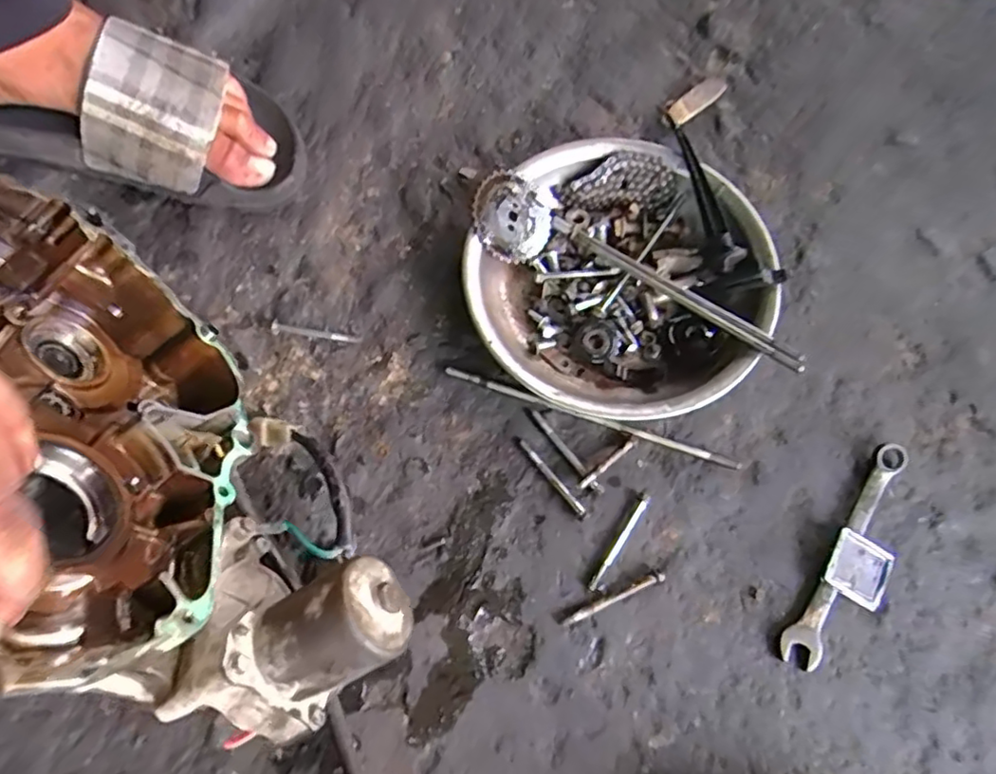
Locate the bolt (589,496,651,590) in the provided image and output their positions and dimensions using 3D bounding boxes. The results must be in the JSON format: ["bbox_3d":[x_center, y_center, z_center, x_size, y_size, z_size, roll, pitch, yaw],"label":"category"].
[{"bbox_3d":[0.078,0.098,0.388,0.006,0.007,0.071,34,73,9],"label":"bolt"}]

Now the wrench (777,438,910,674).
[{"bbox_3d":[0.223,0.103,0.394,0.026,0.008,0.161,32,72,9],"label":"wrench"}]

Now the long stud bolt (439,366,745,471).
[{"bbox_3d":[0.064,0.021,0.417,0.206,0.008,0.008,19,71,4],"label":"long stud bolt"}]

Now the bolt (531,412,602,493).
[{"bbox_3d":[0.045,0.042,0.404,0.007,0.009,0.070,-36,76,-14],"label":"bolt"}]

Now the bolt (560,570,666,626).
[{"bbox_3d":[0.070,0.129,0.374,0.068,0.005,0.007,-21,73,-10],"label":"bolt"}]

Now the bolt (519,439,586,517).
[{"bbox_3d":[0.036,0.058,0.399,0.006,0.007,0.063,-36,76,-14],"label":"bolt"}]

